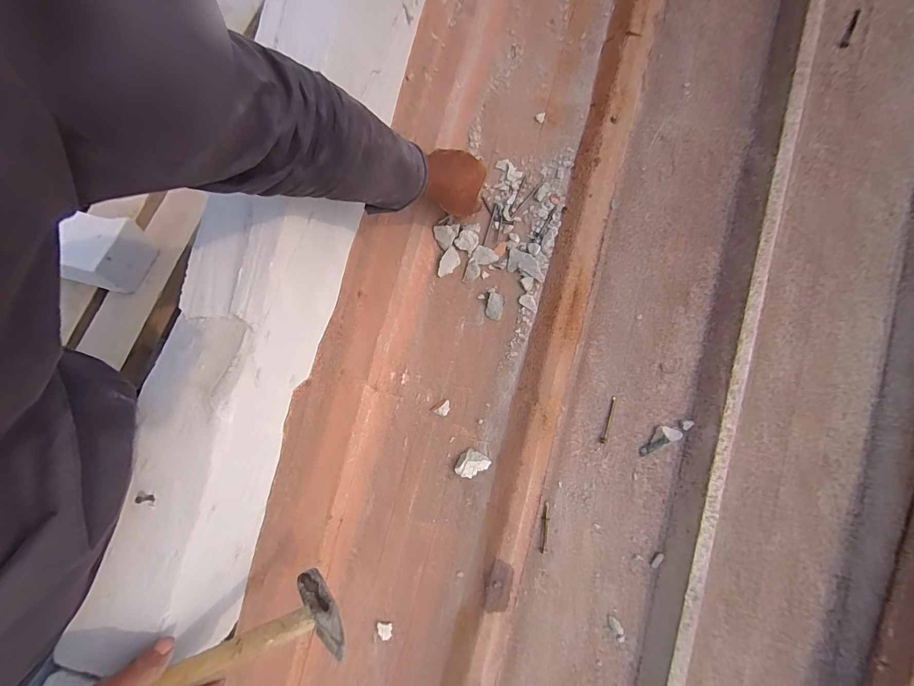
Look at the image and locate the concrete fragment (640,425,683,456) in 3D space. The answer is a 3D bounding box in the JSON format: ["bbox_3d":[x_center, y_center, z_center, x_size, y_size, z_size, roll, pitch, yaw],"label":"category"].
[{"bbox_3d":[0.303,0.146,0.592,0.066,0.014,0.028,-36,72,8],"label":"concrete fragment"}]

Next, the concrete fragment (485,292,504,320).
[{"bbox_3d":[0.062,-0.060,0.642,0.030,0.012,0.043,20,96,28],"label":"concrete fragment"}]

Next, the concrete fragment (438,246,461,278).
[{"bbox_3d":[-0.015,-0.134,0.659,0.027,0.014,0.051,38,76,14],"label":"concrete fragment"}]

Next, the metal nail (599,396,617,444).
[{"bbox_3d":[0.234,0.119,0.607,0.010,0.004,0.074,16,86,8],"label":"metal nail"}]

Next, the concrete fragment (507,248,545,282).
[{"bbox_3d":[0.115,-0.129,0.643,0.067,0.026,0.037,21,72,10],"label":"concrete fragment"}]

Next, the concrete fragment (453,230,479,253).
[{"bbox_3d":[0.017,-0.171,0.658,0.035,0.015,0.031,21,72,10],"label":"concrete fragment"}]

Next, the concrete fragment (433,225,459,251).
[{"bbox_3d":[-0.016,-0.183,0.660,0.045,0.016,0.040,-33,102,3],"label":"concrete fragment"}]

